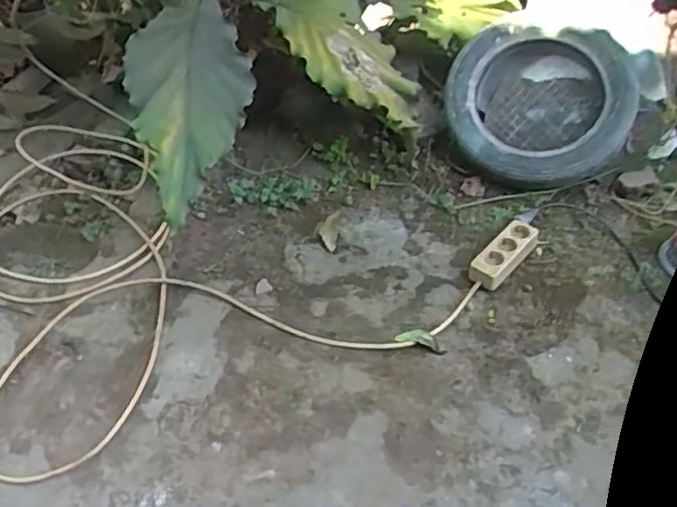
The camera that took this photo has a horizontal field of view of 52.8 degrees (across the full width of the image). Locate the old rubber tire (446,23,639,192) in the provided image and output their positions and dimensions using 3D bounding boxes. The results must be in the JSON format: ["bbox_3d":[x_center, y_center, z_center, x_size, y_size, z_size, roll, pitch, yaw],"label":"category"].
[{"bbox_3d":[0.410,-0.306,1.414,0.373,0.131,0.341,21,90,18],"label":"old rubber tire"}]

